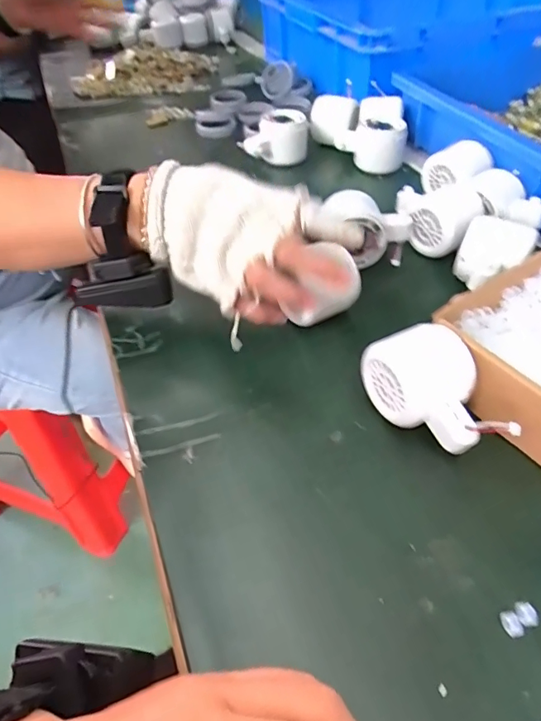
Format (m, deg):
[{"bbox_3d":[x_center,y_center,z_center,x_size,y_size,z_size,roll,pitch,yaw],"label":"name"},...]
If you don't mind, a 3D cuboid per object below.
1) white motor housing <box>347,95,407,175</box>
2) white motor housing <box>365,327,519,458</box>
[{"bbox_3d":[0.137,-0.292,0.622,0.069,0.058,0.096,6,47,8],"label":"white motor housing"},{"bbox_3d":[0.102,0.026,0.315,0.063,0.052,0.082,-14,47,-11],"label":"white motor housing"}]

